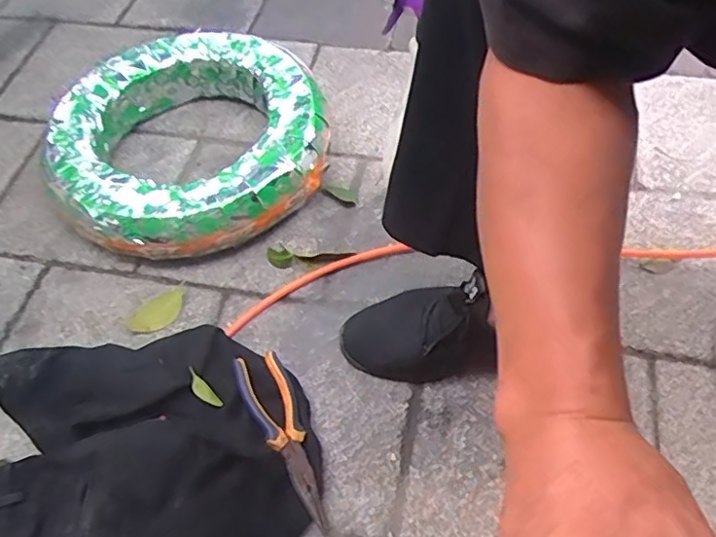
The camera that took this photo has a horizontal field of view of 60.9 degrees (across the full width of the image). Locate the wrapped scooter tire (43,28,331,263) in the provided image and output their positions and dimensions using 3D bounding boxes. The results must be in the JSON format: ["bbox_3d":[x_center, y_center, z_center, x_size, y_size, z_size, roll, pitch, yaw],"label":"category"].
[{"bbox_3d":[-0.221,-0.171,0.810,0.344,0.094,0.326,-2,55,2],"label":"wrapped scooter tire"}]

